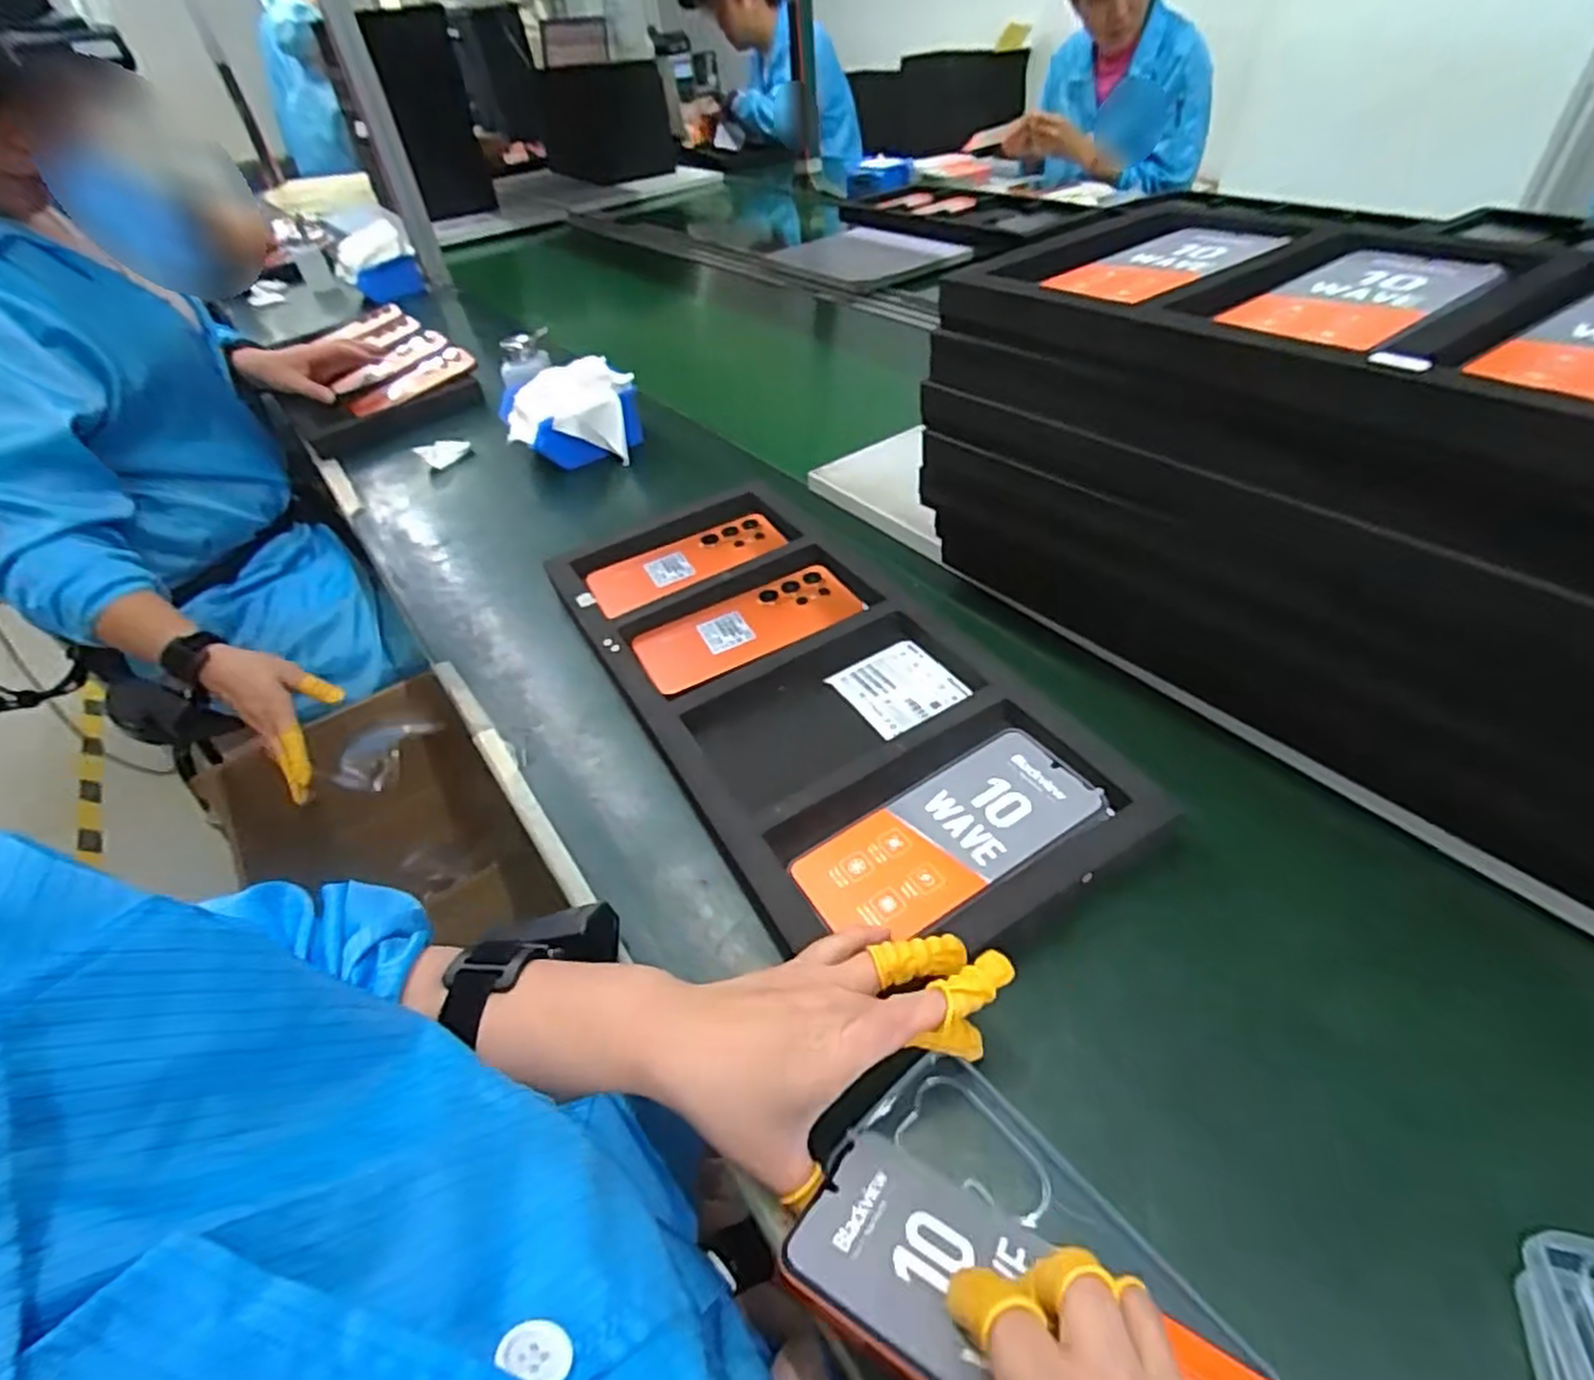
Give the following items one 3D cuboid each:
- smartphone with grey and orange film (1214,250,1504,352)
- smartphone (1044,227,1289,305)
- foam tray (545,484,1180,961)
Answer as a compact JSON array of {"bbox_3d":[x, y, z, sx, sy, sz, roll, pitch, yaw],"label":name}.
[{"bbox_3d":[0.294,-0.205,0.389,0.148,0.006,0.074,-29,47,-23],"label":"smartphone with grey and orange film"},{"bbox_3d":[0.231,-0.268,0.466,0.164,0.005,0.068,-28,47,-22],"label":"smartphone"},{"bbox_3d":[-0.011,-0.014,0.540,0.206,0.033,0.491,-25,46,-19],"label":"foam tray"}]

